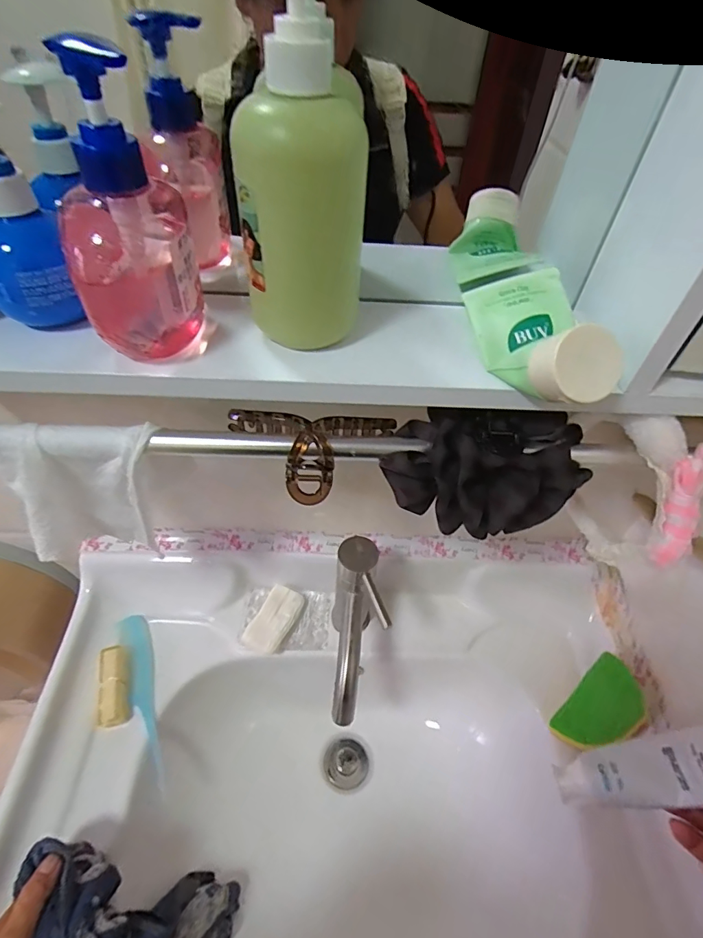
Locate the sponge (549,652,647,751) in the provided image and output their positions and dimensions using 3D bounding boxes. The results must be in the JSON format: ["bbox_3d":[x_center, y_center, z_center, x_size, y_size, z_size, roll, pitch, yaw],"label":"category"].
[{"bbox_3d":[0.291,0.278,0.531,0.113,0.025,0.070,-44,50,-5],"label":"sponge"}]

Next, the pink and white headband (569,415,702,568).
[{"bbox_3d":[0.222,0.036,0.364,0.029,0.165,0.089,-12,61,-3],"label":"pink and white headband"}]

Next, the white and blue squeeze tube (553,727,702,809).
[{"bbox_3d":[0.264,0.235,0.361,0.193,0.023,0.055,-21,46,17],"label":"white and blue squeeze tube"}]

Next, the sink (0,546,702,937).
[{"bbox_3d":[0.004,0.349,0.531,0.663,0.200,0.446,1,48,-3],"label":"sink"}]

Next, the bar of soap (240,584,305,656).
[{"bbox_3d":[-0.101,0.198,0.595,0.047,0.023,0.087,23,51,16],"label":"bar of soap"}]

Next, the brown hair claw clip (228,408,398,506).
[{"bbox_3d":[-0.031,-0.012,0.338,0.123,0.043,0.059,3,48,-1],"label":"brown hair claw clip"}]

